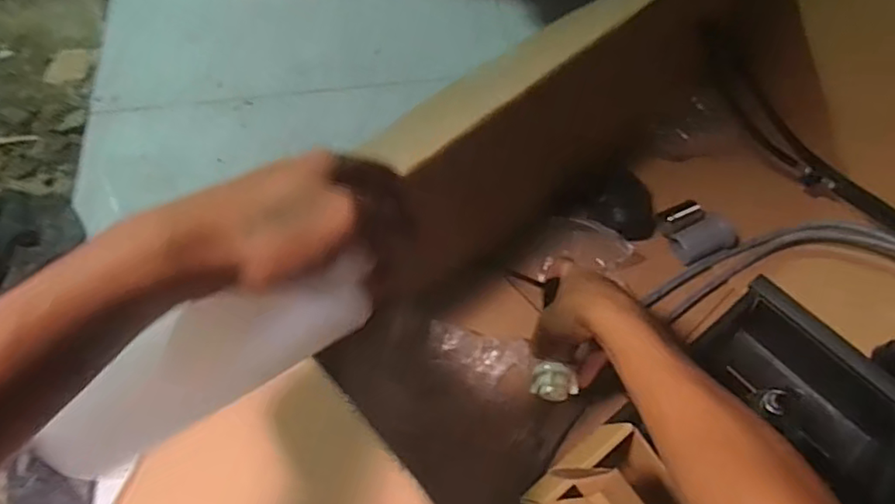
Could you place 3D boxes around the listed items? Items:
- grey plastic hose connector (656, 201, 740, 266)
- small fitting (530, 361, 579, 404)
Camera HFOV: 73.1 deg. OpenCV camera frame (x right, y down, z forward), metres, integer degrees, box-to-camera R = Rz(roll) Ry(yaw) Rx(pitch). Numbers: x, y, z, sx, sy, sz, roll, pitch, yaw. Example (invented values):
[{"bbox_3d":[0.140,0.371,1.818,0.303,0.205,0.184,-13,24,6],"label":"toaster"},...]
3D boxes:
[{"bbox_3d":[0.286,-0.024,0.696,0.066,0.029,0.070,-20,62,-13],"label":"grey plastic hose connector"},{"bbox_3d":[0.096,0.116,0.538,0.040,0.019,0.030,21,64,14],"label":"small fitting"}]

